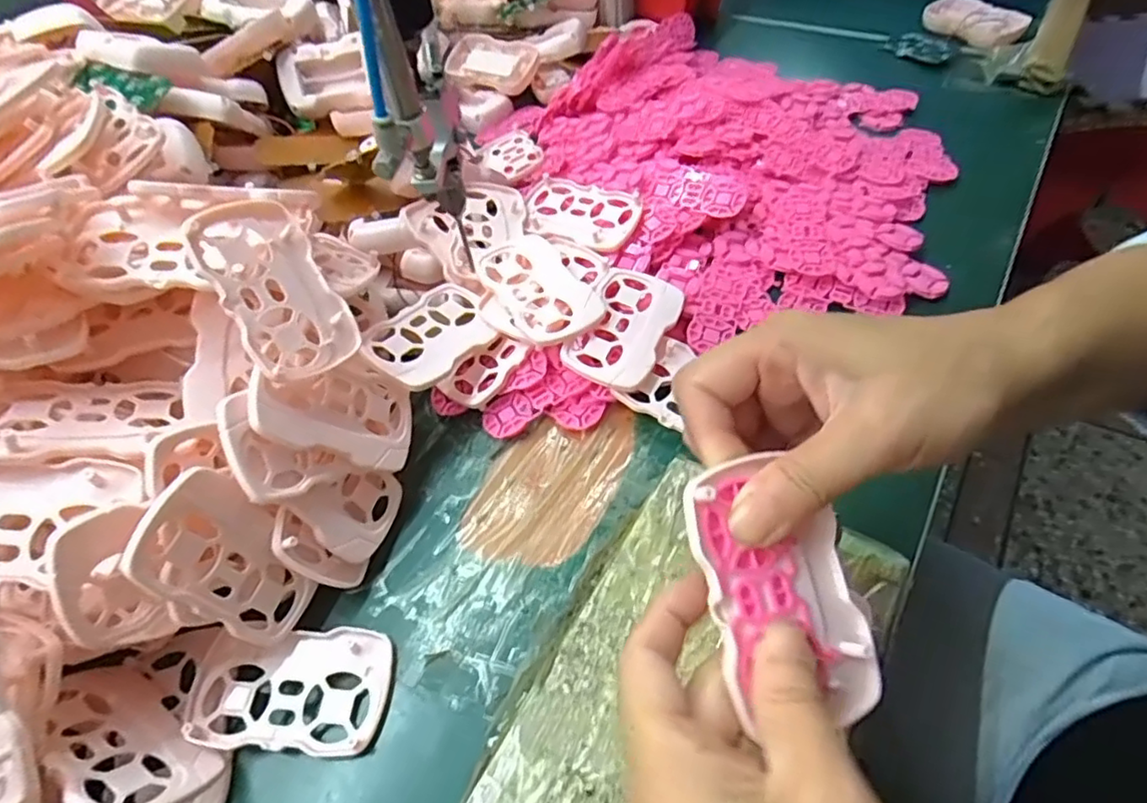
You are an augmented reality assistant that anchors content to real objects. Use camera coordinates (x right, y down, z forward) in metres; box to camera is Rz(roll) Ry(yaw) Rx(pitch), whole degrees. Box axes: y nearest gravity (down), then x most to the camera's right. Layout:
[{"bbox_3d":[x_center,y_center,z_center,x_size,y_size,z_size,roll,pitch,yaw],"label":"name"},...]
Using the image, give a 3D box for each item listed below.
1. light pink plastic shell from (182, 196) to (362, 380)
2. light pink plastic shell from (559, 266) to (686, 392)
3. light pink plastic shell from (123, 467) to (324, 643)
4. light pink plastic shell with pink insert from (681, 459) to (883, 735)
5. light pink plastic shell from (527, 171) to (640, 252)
[{"bbox_3d":[-0.145,-0.056,0.301,0.054,0.012,0.088,-39,103,-44],"label":"light pink plastic shell"},{"bbox_3d":[0.032,-0.048,0.382,0.052,0.008,0.089,18,57,18],"label":"light pink plastic shell"},{"bbox_3d":[-0.156,0.072,0.283,0.010,0.089,0.053,-3,48,31],"label":"light pink plastic shell"},{"bbox_3d":[0.069,0.061,0.203,0.055,0.007,0.085,-8,78,-23],"label":"light pink plastic shell with pink insert"},{"bbox_3d":[0.004,-0.136,0.439,0.083,0.009,0.060,17,57,18],"label":"light pink plastic shell"}]

